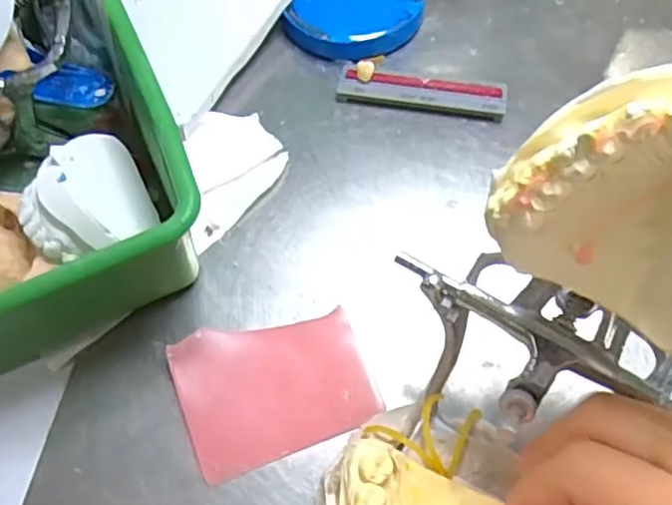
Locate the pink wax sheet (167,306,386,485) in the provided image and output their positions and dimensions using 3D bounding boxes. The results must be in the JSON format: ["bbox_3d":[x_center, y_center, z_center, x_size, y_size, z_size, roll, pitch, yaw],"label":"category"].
[{"bbox_3d":[-0.024,0.052,0.262,0.073,0.008,0.056,-20,71,-6],"label":"pink wax sheet"}]

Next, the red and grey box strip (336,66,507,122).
[{"bbox_3d":[0.043,-0.079,0.326,0.082,0.007,0.019,9,63,6],"label":"red and grey box strip"}]

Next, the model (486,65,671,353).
[{"bbox_3d":[0.072,-0.010,0.150,0.059,0.061,0.032,20,37,34],"label":"model"}]

